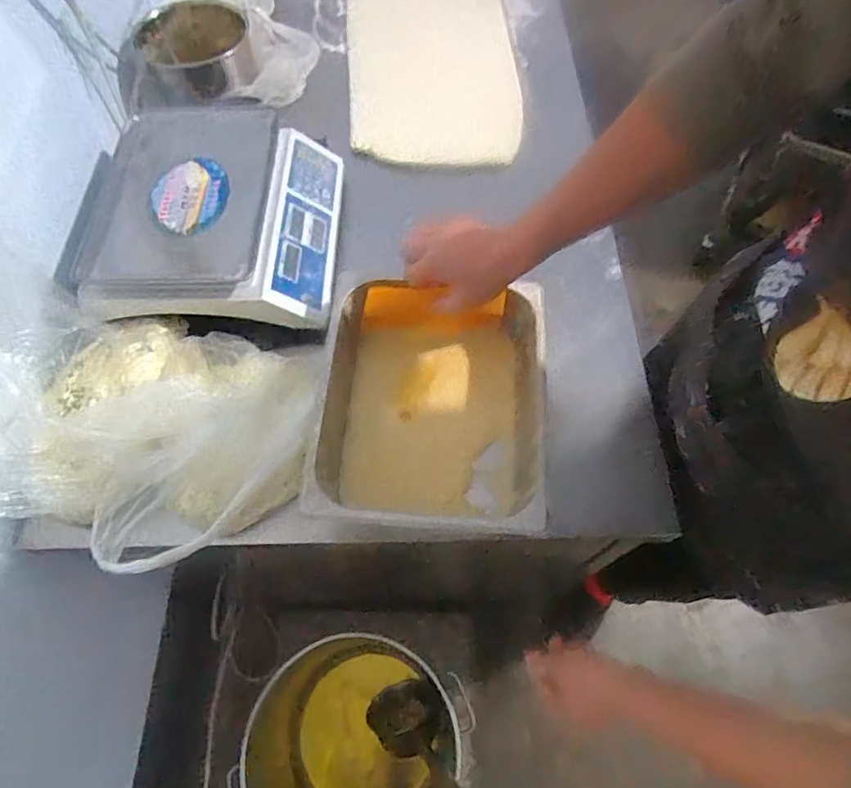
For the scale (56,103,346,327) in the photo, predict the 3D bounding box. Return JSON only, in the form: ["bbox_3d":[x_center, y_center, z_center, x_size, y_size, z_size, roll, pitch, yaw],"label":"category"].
[{"bbox_3d":[-0.301,-0.264,0.797,0.328,0.103,0.348,-2,63,0],"label":"scale"}]

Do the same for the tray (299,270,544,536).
[{"bbox_3d":[0.005,0.031,0.670,0.261,0.125,0.278,3,63,3],"label":"tray"}]

